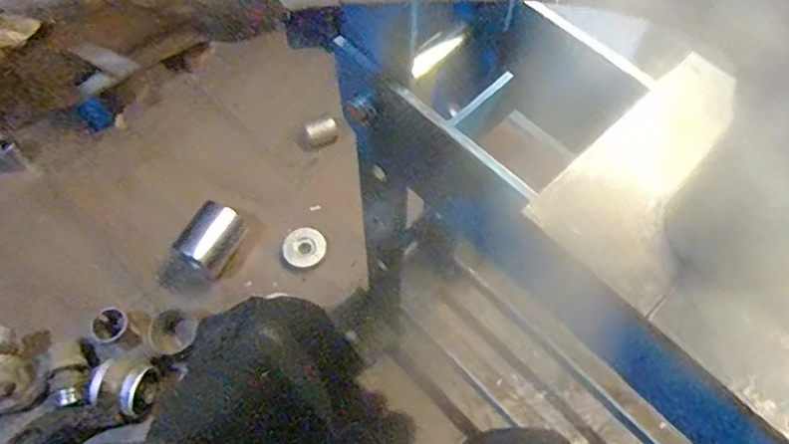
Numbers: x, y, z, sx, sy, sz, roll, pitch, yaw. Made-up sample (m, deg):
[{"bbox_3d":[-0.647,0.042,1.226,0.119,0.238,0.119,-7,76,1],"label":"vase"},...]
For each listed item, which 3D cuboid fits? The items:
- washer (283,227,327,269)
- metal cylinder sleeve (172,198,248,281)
[{"bbox_3d":[-0.156,0.044,1.032,0.075,0.014,0.071,1,62,-1],"label":"washer"},{"bbox_3d":[-0.309,0.025,0.999,0.082,0.070,0.111,30,66,14],"label":"metal cylinder sleeve"}]

